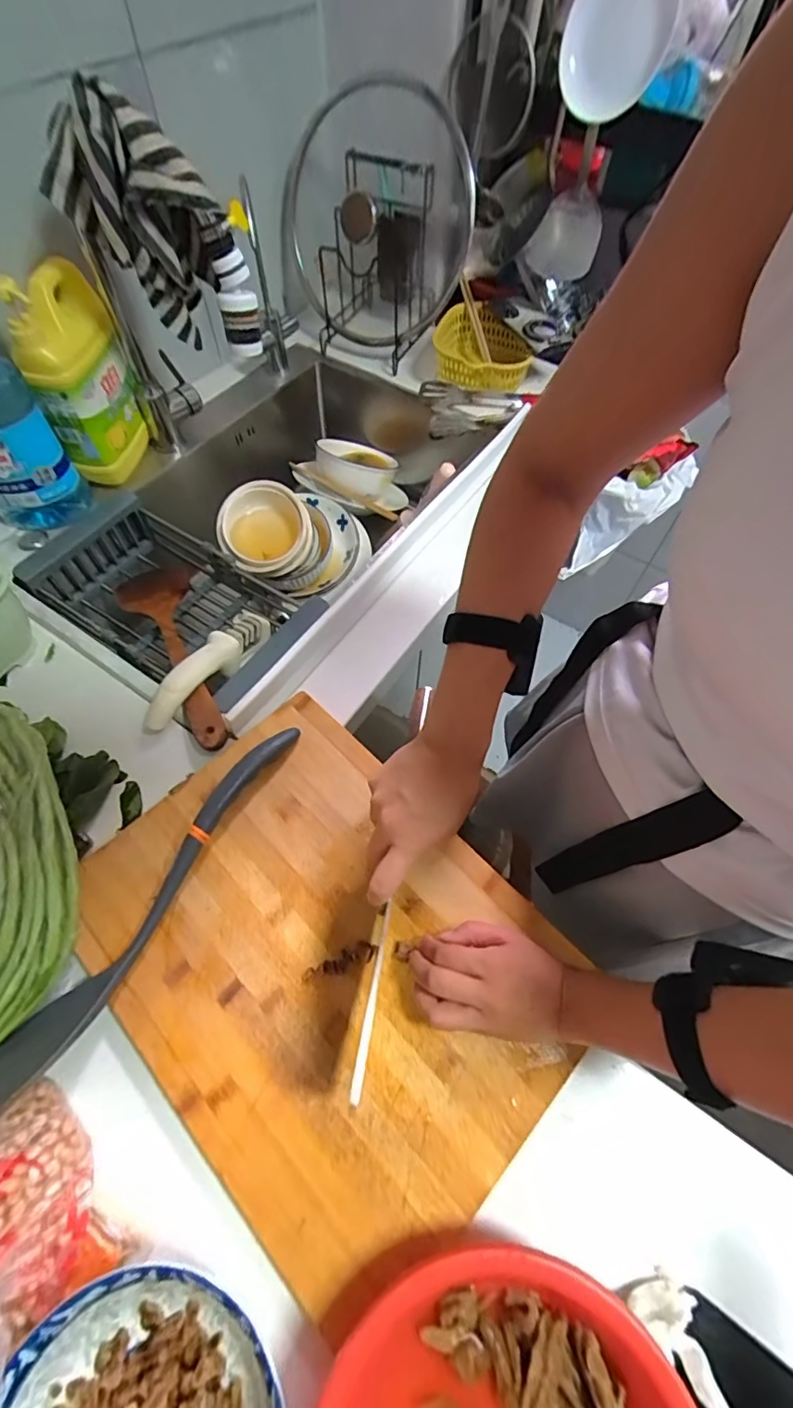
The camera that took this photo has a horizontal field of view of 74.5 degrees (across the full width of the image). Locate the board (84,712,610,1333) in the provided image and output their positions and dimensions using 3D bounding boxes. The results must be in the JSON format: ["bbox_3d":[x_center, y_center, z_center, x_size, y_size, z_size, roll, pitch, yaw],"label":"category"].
[{"bbox_3d":[-0.067,0.205,0.448,0.406,0.014,0.297,41,68,20],"label":"board"}]

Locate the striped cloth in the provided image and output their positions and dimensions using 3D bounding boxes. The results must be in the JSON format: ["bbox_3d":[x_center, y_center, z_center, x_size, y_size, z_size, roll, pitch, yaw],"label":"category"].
[{"bbox_3d":[-0.243,-0.476,0.527,0.158,0.193,0.105,-20,63,-11],"label":"striped cloth"}]

